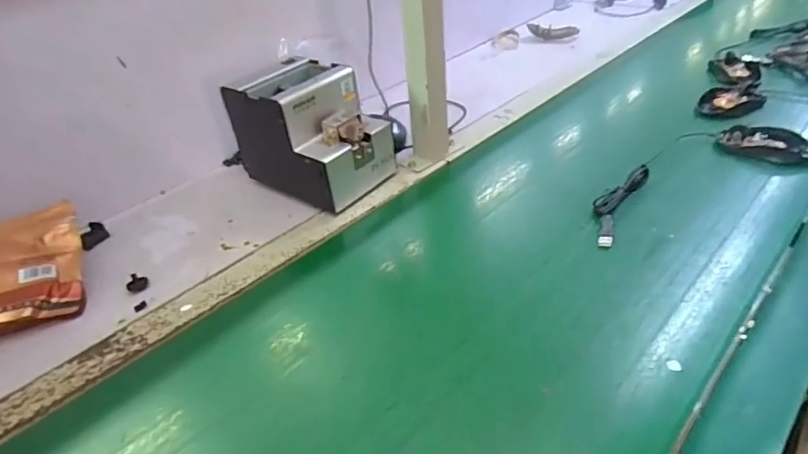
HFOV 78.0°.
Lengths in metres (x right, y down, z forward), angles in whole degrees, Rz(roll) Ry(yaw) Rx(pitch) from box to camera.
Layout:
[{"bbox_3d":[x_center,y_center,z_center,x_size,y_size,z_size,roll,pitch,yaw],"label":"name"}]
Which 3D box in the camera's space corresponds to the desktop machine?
[{"bbox_3d":[-0.121,-0.126,0.669,0.178,0.142,0.125,23,46,34],"label":"desktop machine"}]

